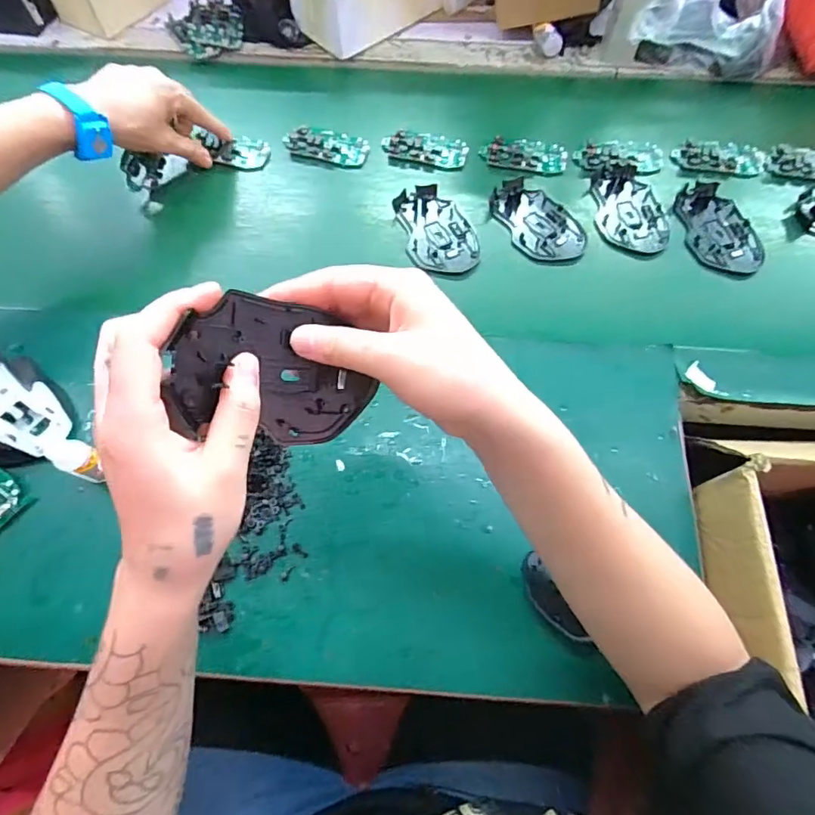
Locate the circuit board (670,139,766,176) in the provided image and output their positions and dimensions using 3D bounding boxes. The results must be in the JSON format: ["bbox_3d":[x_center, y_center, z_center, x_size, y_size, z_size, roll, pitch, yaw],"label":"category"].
[{"bbox_3d":[0.357,-0.286,0.562,0.100,0.008,0.048,7,66,3],"label":"circuit board"}]

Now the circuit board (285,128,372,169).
[{"bbox_3d":[-0.093,-0.306,0.571,0.094,0.014,0.043,10,66,4],"label":"circuit board"}]

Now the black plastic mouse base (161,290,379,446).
[{"bbox_3d":[-0.065,-0.017,0.261,0.111,0.010,0.072,12,97,-38],"label":"black plastic mouse base"}]

